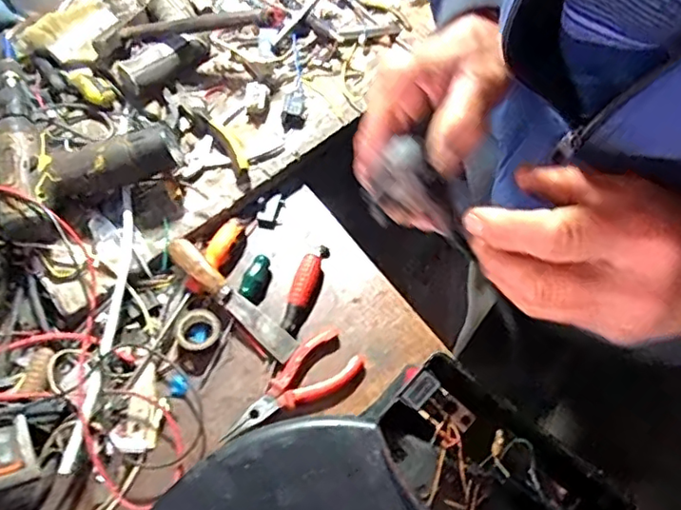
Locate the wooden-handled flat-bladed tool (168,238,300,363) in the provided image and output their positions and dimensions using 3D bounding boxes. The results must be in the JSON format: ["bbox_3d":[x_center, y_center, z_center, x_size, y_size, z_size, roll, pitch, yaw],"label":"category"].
[{"bbox_3d":[-0.108,0.039,0.575,0.157,0.029,0.025,39,72,16],"label":"wooden-handled flat-bladed tool"}]

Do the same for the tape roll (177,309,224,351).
[{"bbox_3d":[-0.138,0.072,0.576,0.041,0.016,0.040,-2,63,3],"label":"tape roll"}]

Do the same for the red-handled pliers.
[{"bbox_3d":[-0.046,0.123,0.549,0.137,0.013,0.055,-37,67,-14],"label":"red-handled pliers"}]

